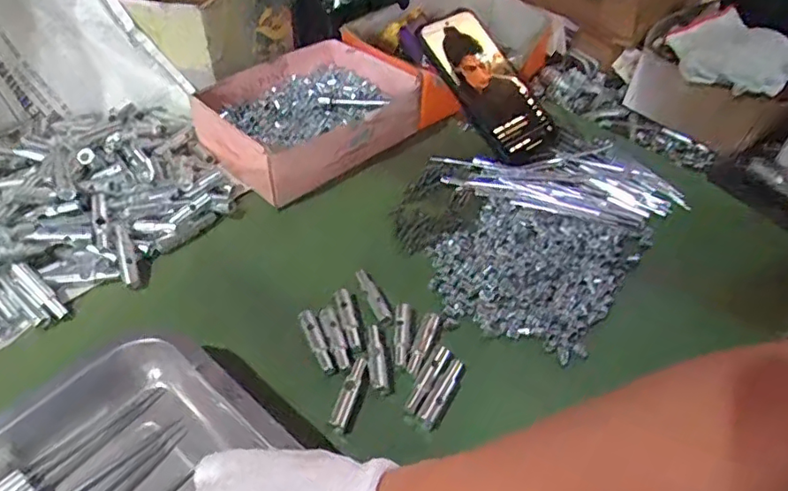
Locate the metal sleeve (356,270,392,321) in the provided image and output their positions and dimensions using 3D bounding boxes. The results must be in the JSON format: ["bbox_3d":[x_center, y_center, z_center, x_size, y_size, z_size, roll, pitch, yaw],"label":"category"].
[{"bbox_3d":[-0.015,0.034,0.427,0.011,0.004,0.046,-17,49,-18],"label":"metal sleeve"}]

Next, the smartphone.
[{"bbox_3d":[0.090,-0.154,0.556,0.074,0.014,0.159,-34,86,-21],"label":"smartphone"}]

